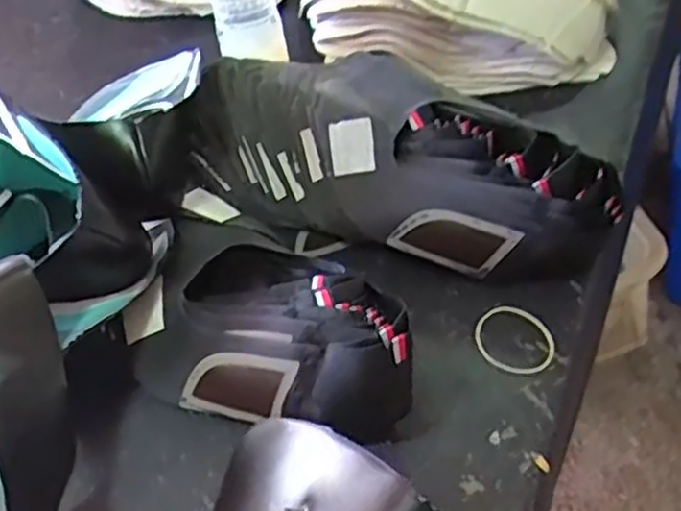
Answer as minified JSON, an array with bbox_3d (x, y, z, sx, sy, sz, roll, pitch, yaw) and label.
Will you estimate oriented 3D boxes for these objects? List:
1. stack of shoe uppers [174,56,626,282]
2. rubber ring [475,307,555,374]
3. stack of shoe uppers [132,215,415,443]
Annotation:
[{"bbox_3d":[0.036,-0.071,0.548,0.321,0.078,0.153,10,47,18],"label":"stack of shoe uppers"},{"bbox_3d":[0.111,0.053,0.465,0.041,0.006,0.054,-35,51,-25],"label":"rubber ring"},{"bbox_3d":[-0.051,0.044,0.454,0.209,0.066,0.122,28,55,31],"label":"stack of shoe uppers"}]

